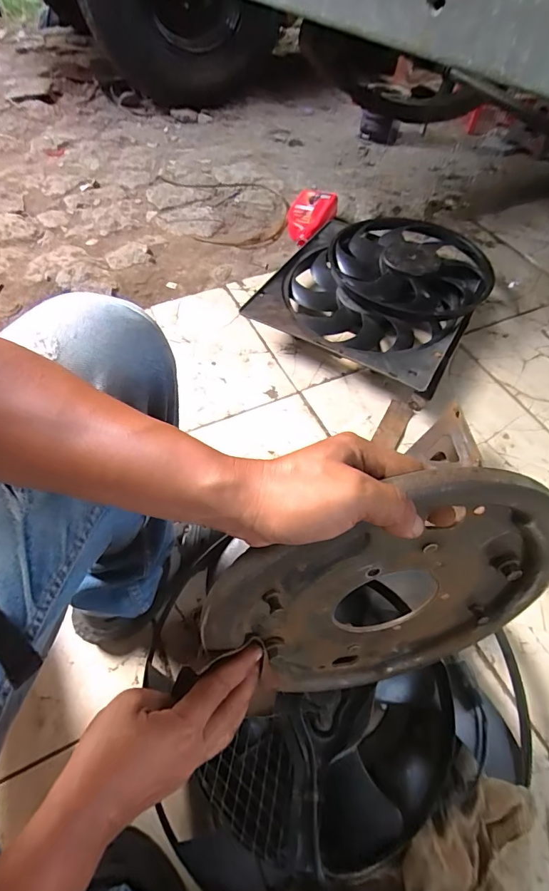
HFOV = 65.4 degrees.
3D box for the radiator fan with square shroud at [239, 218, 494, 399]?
[{"bbox_3d":[0.227,-0.357,0.961,0.422,0.105,0.468,27,59,16],"label":"radiator fan with square shroud"}]

